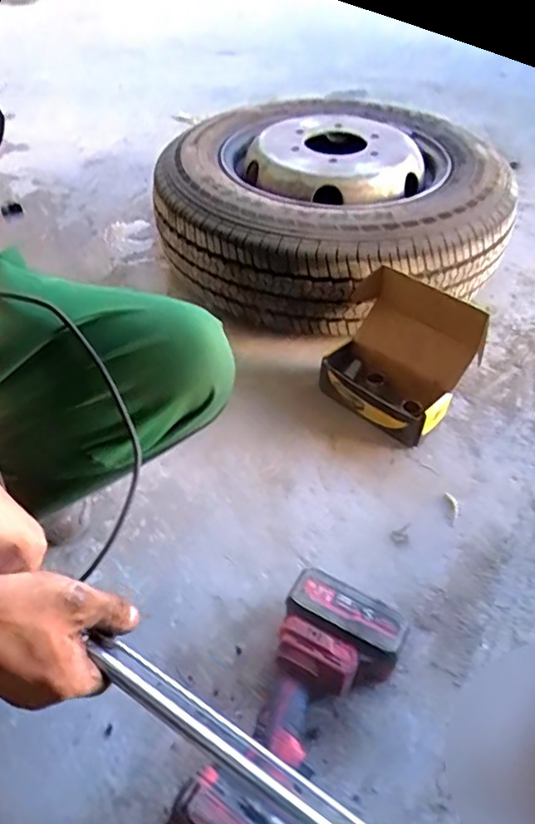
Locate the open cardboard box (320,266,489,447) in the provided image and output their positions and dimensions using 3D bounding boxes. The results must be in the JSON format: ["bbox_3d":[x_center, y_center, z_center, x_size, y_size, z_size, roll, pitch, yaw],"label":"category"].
[{"bbox_3d":[0.182,-0.075,0.839,0.198,0.167,0.140,32,53,27],"label":"open cardboard box"}]

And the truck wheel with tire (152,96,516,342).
[{"bbox_3d":[0.112,-0.357,1.044,0.591,0.190,0.499,-2,48,1],"label":"truck wheel with tire"}]

